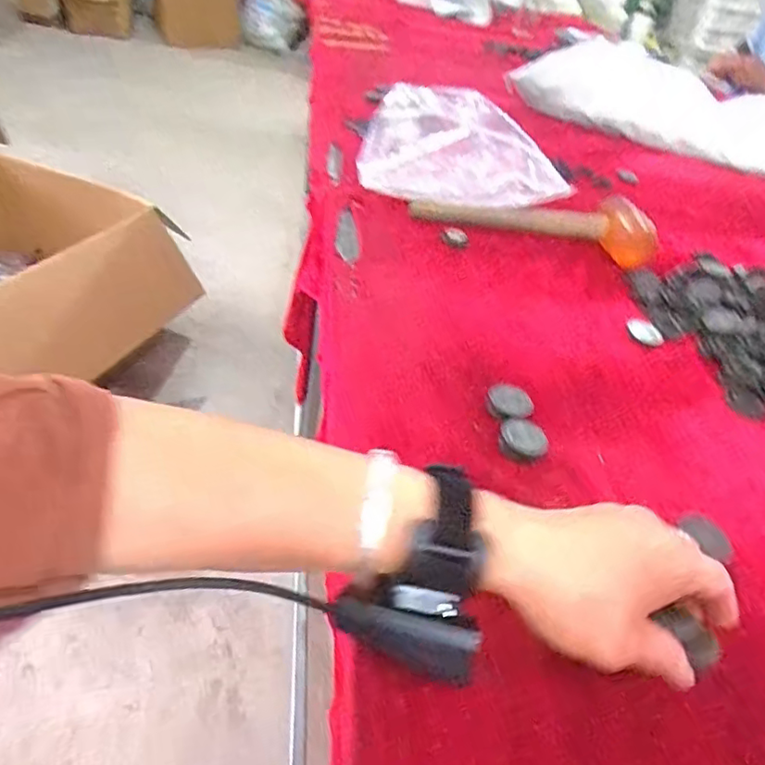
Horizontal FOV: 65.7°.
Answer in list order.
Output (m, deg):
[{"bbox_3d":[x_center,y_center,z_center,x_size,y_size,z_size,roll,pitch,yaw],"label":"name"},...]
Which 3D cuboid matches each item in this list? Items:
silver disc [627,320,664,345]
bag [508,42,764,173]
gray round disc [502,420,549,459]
[{"bbox_3d":[0.266,-0.050,0.599,0.035,0.006,0.032,6,39,-5],"label":"silver disc"},{"bbox_3d":[0.631,-0.596,1.245,0.688,0.128,0.320,18,40,9],"label":"bag"},{"bbox_3d":[0.104,0.041,0.434,0.033,0.008,0.030,14,39,4],"label":"gray round disc"}]

